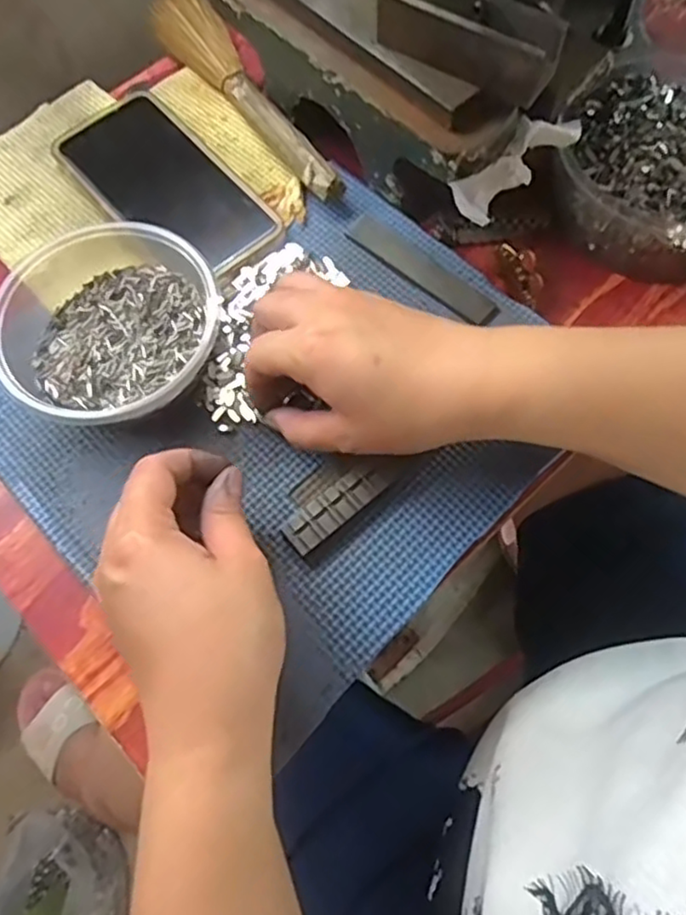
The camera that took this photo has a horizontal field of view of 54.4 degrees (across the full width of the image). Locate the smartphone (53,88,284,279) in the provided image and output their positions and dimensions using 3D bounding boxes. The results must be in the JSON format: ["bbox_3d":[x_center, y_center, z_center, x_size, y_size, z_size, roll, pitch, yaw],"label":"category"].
[{"bbox_3d":[-0.107,-0.168,0.407,0.074,0.008,0.150,-40,72,-14],"label":"smartphone"}]

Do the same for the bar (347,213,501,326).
[{"bbox_3d":[0.046,-0.110,0.386,0.100,0.006,0.021,39,70,14],"label":"bar"}]

